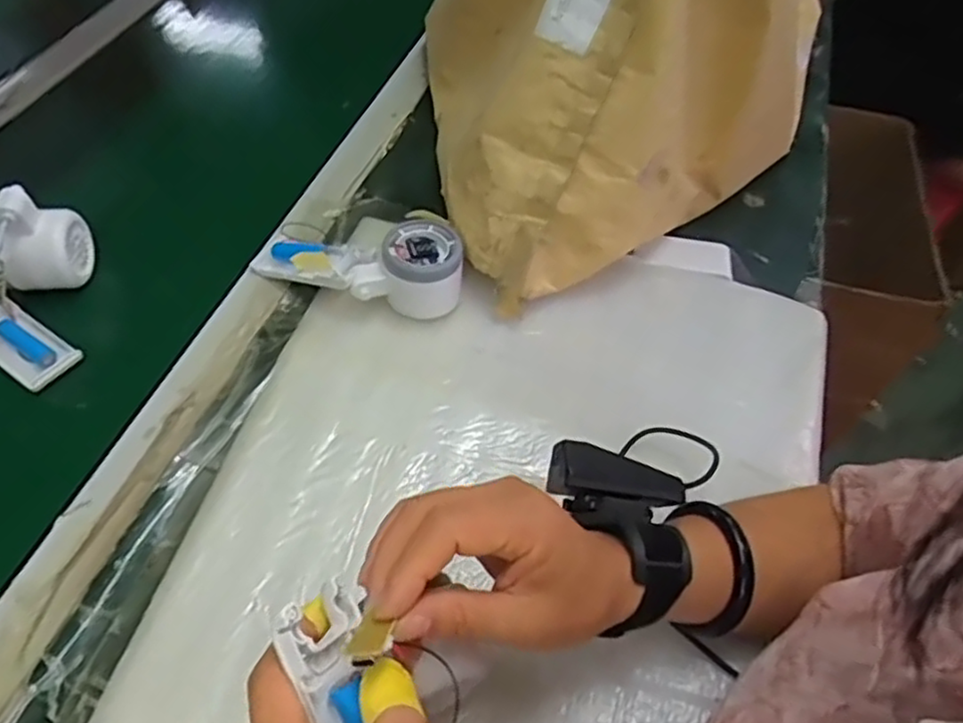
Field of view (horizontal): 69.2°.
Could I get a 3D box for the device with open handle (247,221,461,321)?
[{"bbox_3d":[-0.096,-0.074,0.531,0.164,0.055,0.064,9,54,1],"label":"device with open handle"}]

